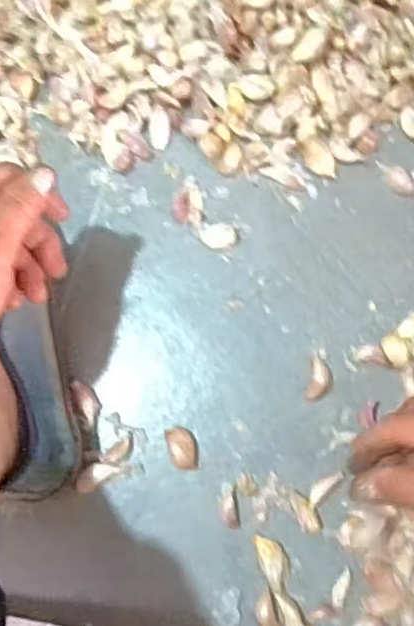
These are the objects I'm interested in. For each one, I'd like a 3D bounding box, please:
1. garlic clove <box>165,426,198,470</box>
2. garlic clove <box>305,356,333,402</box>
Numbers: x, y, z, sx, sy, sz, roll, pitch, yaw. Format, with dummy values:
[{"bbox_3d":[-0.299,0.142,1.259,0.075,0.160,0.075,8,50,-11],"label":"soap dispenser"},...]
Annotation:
[{"bbox_3d":[-0.016,0.091,0.417,0.019,0.009,0.029,-14,79,-1],"label":"garlic clove"},{"bbox_3d":[0.079,0.046,0.425,0.017,0.009,0.030,11,80,3],"label":"garlic clove"}]

